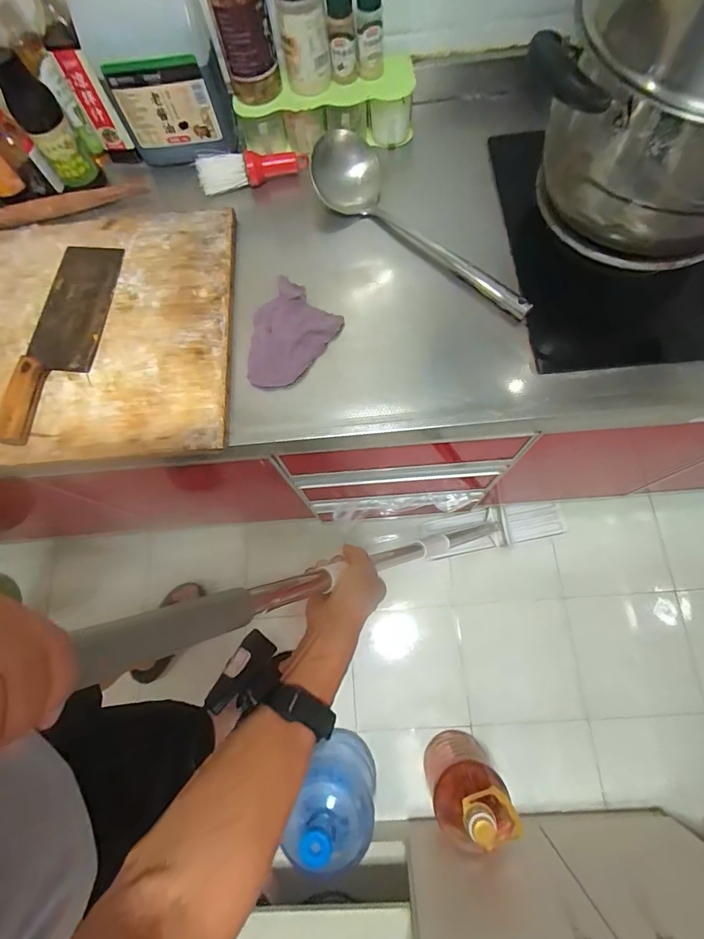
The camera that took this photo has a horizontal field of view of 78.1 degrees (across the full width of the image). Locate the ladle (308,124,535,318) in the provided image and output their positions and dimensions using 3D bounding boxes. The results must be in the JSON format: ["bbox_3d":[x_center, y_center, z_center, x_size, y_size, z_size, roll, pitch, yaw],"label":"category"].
[{"bbox_3d":[0.097,-0.350,0.638,0.109,0.065,0.397,-41,75,-8],"label":"ladle"}]

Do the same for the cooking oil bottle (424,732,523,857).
[{"bbox_3d":[0.251,0.700,0.936,0.161,0.320,0.147,-26,74,-4],"label":"cooking oil bottle"}]

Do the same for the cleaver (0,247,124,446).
[{"bbox_3d":[-0.428,-0.194,0.621,0.116,0.034,0.331,11,74,7],"label":"cleaver"}]

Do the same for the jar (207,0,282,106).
[{"bbox_3d":[-0.153,-0.621,0.600,0.080,0.163,0.085,-20,73,-2],"label":"jar"}]

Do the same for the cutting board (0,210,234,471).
[{"bbox_3d":[-0.480,-0.196,0.635,0.602,0.033,0.402,-5,73,0],"label":"cutting board"}]

